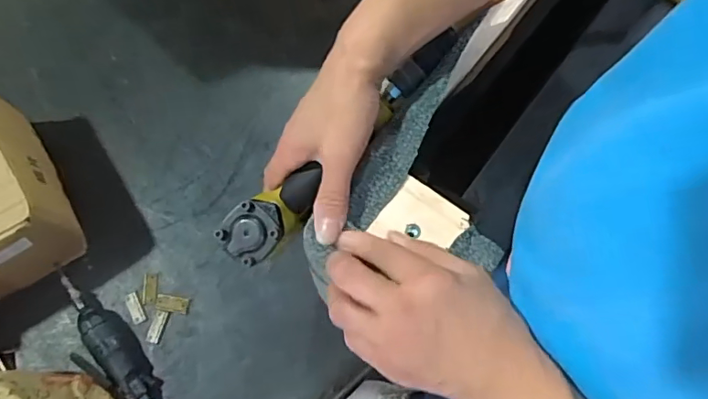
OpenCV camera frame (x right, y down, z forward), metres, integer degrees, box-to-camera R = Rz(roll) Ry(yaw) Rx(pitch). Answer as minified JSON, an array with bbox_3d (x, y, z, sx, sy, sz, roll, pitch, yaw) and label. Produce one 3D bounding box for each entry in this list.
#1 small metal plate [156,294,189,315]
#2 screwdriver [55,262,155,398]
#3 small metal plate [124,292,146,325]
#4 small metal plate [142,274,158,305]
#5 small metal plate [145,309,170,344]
[{"bbox_3d":[-0.298,0.171,0.835,0.051,0.006,0.026,8,73,1],"label":"small metal plate"},{"bbox_3d":[-0.363,0.255,0.780,0.074,0.048,0.345,-35,78,-13],"label":"screwdriver"},{"bbox_3d":[-0.358,0.177,0.833,0.022,0.008,0.051,-25,76,-9],"label":"small metal plate"},{"bbox_3d":[-0.333,0.146,0.835,0.022,0.010,0.051,2,70,-16],"label":"small metal plate"},{"bbox_3d":[-0.319,0.205,0.824,0.022,0.007,0.052,15,74,3],"label":"small metal plate"}]

